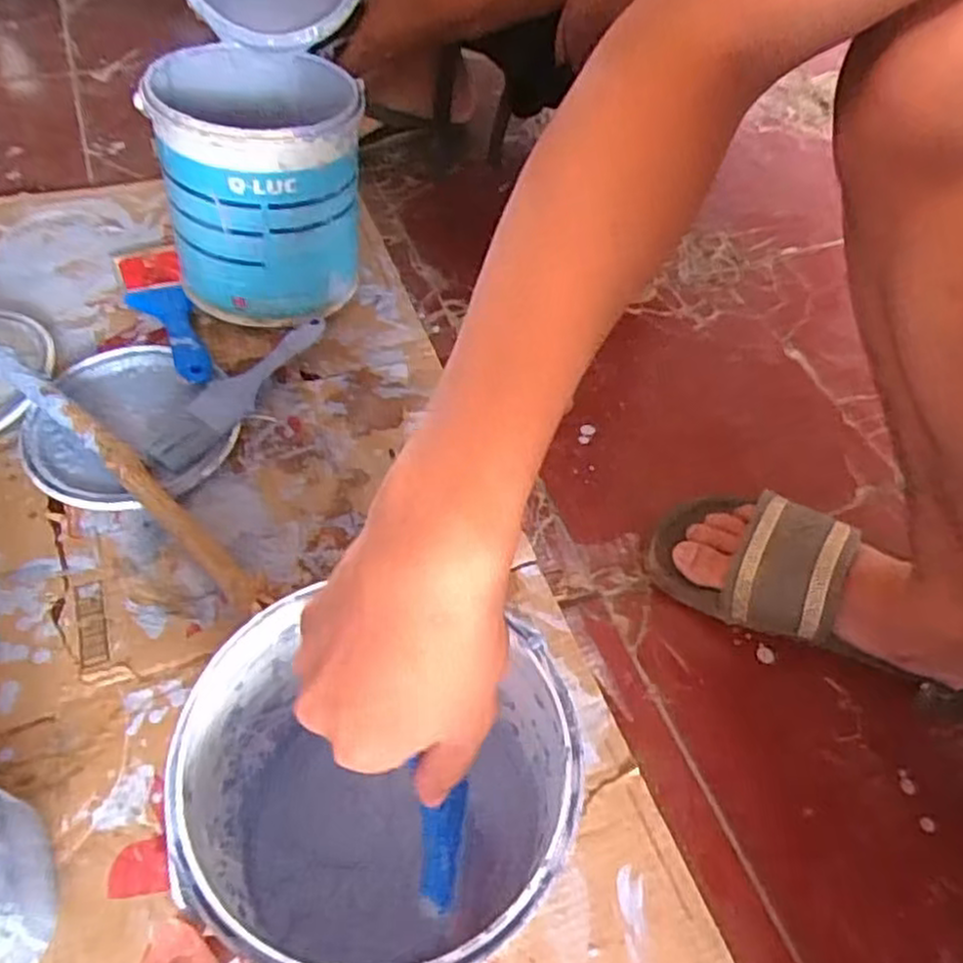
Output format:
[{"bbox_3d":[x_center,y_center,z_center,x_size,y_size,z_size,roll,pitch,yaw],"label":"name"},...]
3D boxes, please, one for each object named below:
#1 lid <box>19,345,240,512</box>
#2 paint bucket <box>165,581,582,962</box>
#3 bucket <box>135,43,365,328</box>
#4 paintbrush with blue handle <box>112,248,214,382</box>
[{"bbox_3d":[-0.301,-0.049,0.636,0.169,0.026,0.163,2,53,-3],"label":"lid"},{"bbox_3d":[-0.052,0.176,0.397,0.178,0.174,0.160,10,53,3],"label":"paint bucket"},{"bbox_3d":[-0.196,-0.270,0.699,0.171,0.201,0.188,-5,54,-8],"label":"bucket"},{"bbox_3d":[-0.304,-0.164,0.716,0.056,0.035,0.226,-20,57,-18],"label":"paintbrush with blue handle"}]

